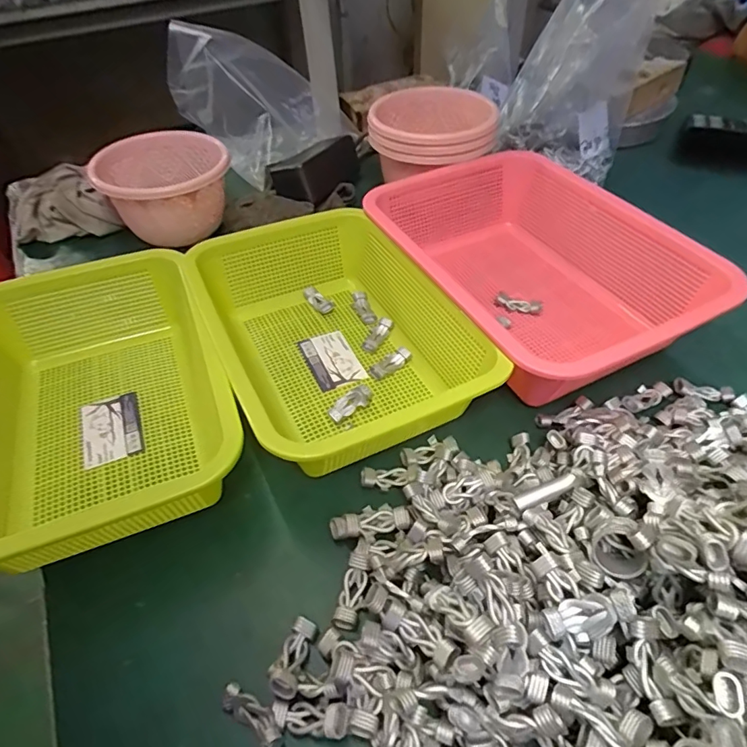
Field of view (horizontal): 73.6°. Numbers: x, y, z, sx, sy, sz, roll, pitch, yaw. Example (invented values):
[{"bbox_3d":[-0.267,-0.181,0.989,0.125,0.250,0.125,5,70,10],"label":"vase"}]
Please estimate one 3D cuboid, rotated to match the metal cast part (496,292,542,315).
[{"bbox_3d":[0.146,-0.069,0.501,0.043,0.019,0.010,14,50,16],"label":"metal cast part"}]

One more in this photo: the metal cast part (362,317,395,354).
[{"bbox_3d":[0.005,-0.037,0.476,0.015,0.007,0.046,17,51,19],"label":"metal cast part"}]

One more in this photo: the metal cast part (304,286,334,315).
[{"bbox_3d":[-0.056,-0.075,0.512,0.015,0.011,0.039,-33,54,-24],"label":"metal cast part"}]

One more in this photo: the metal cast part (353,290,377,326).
[{"bbox_3d":[-0.010,-0.067,0.506,0.016,0.013,0.042,-16,49,-10],"label":"metal cast part"}]

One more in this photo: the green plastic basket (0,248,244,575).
[{"bbox_3d":[-0.212,0.023,0.379,0.185,0.086,0.256,-22,50,-15],"label":"green plastic basket"}]

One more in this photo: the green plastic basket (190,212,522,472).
[{"bbox_3d":[-0.030,-0.036,0.432,0.185,0.082,0.264,-21,50,-15],"label":"green plastic basket"}]

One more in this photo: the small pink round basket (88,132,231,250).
[{"bbox_3d":[-0.233,-0.210,0.578,0.134,0.095,0.129,-2,48,2],"label":"small pink round basket"}]

